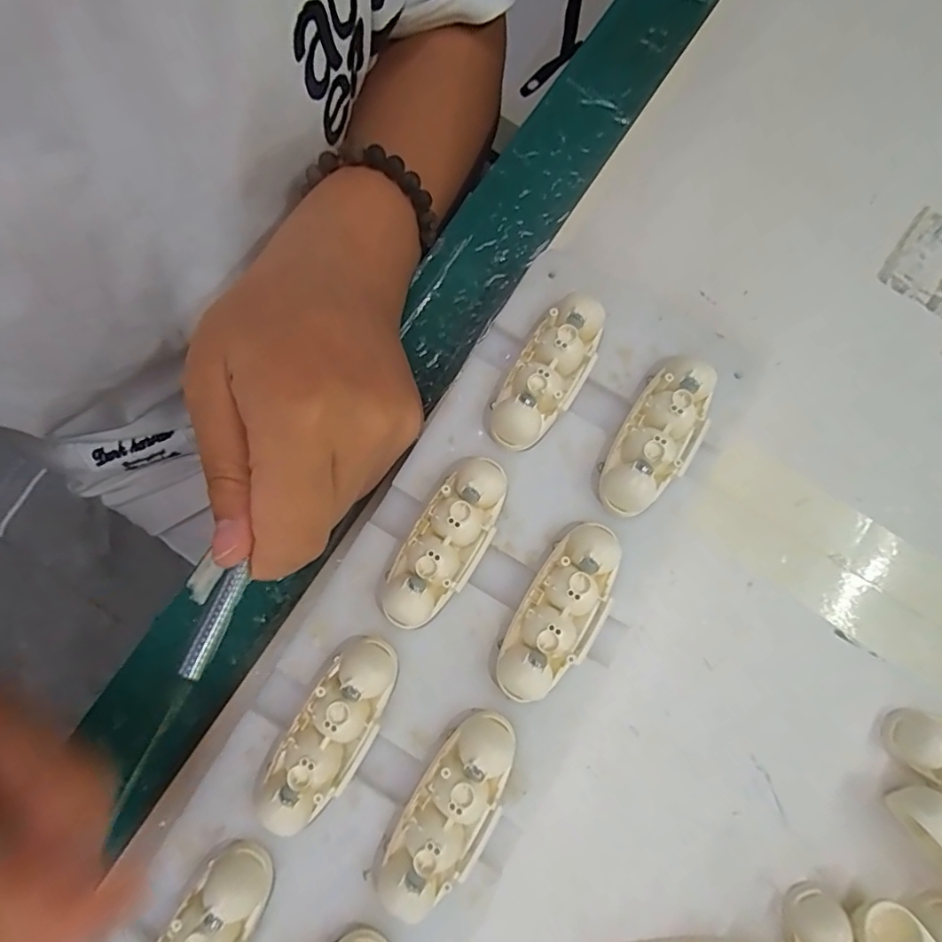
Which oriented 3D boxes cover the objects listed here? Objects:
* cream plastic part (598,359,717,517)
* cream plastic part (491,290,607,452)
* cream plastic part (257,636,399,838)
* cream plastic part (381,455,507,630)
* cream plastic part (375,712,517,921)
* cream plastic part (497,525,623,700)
[{"bbox_3d":[0.067,-0.011,0.193,0.025,0.018,0.057,29,81,4],"label":"cream plastic part"},{"bbox_3d":[0.029,-0.036,0.199,0.024,0.017,0.061,33,81,5],"label":"cream plastic part"},{"bbox_3d":[-0.045,0.085,0.175,0.025,0.015,0.061,31,81,4],"label":"cream plastic part"},{"bbox_3d":[-0.009,0.025,0.187,0.025,0.015,0.063,30,79,6],"label":"cream plastic part"},{"bbox_3d":[-0.007,0.110,0.170,0.025,0.016,0.066,31,81,4],"label":"cream plastic part"},{"bbox_3d":[0.030,0.048,0.181,0.025,0.017,0.061,29,79,6],"label":"cream plastic part"}]

